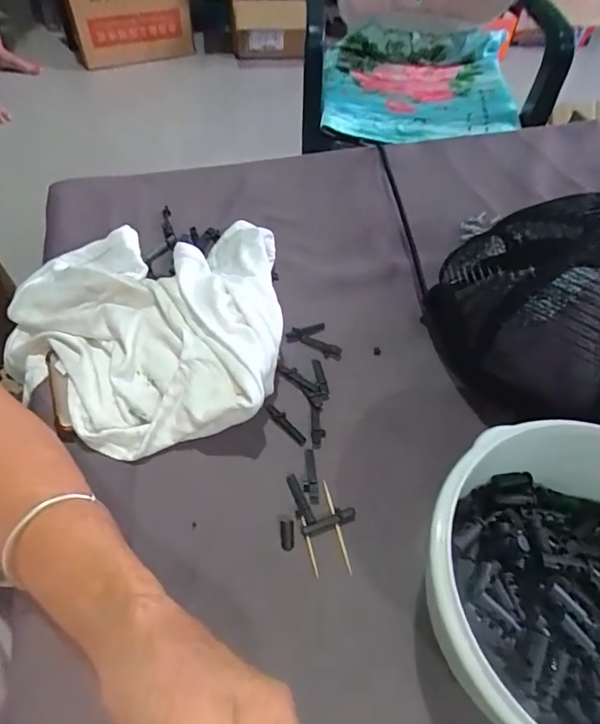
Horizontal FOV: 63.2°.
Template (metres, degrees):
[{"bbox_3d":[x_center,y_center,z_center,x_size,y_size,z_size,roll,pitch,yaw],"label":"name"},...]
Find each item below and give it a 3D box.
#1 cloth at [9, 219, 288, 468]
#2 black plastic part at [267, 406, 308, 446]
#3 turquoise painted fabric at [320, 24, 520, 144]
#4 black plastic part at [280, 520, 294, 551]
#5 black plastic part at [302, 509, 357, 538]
[{"bbox_3d":[-0.124,-0.034,0.374,0.216,0.057,0.200,3,54,3],"label":"cloth"},{"bbox_3d":[-0.010,0.044,0.349,0.039,0.004,0.009,38,63,25],"label":"black plastic part"},{"bbox_3d":[0.223,-0.538,0.942,0.358,0.117,0.259,1,54,-2],"label":"turquoise painted fabric"},{"bbox_3d":[-0.008,0.109,0.306,0.009,0.005,0.018,-4,54,-2],"label":"black plastic part"},{"bbox_3d":[0.018,0.102,0.309,0.035,0.004,0.009,-17,56,-12],"label":"black plastic part"}]

